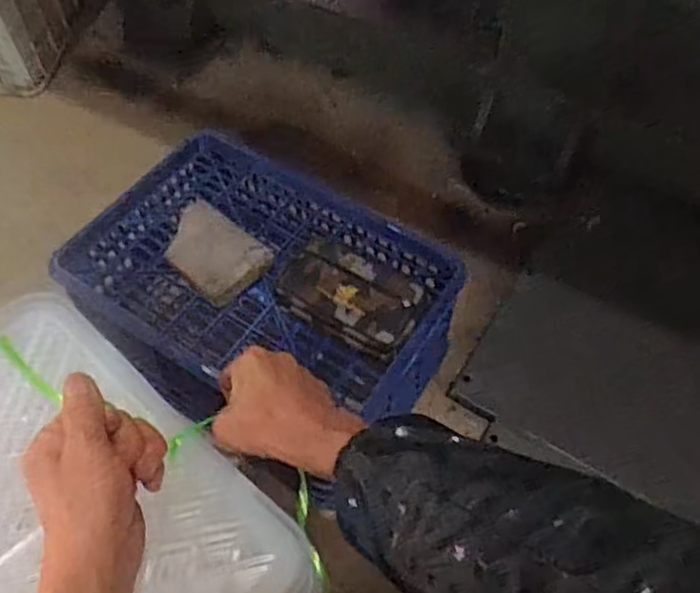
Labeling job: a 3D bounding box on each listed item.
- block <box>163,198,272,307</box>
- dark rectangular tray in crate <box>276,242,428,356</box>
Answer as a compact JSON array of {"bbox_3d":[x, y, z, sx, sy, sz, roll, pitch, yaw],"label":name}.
[{"bbox_3d":[-0.181,-0.061,0.811,0.152,0.028,0.097,38,64,20],"label":"block"},{"bbox_3d":[0.001,-0.004,0.771,0.166,0.030,0.101,29,61,16],"label":"dark rectangular tray in crate"}]

